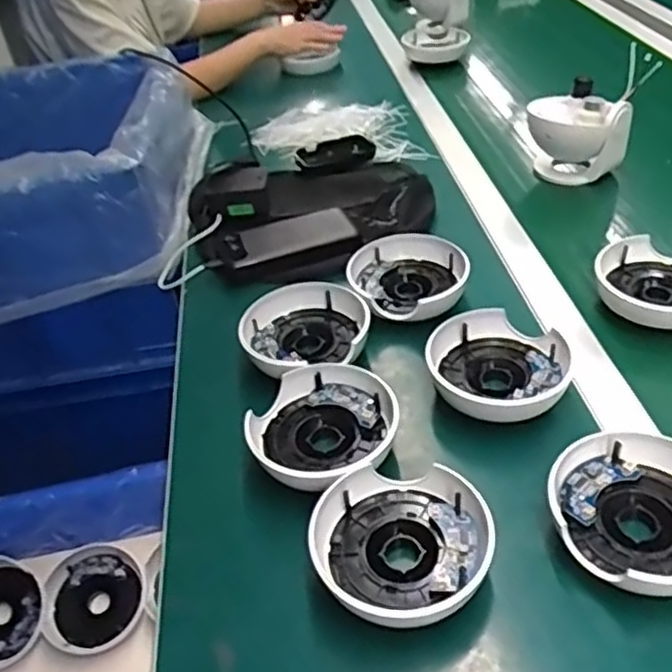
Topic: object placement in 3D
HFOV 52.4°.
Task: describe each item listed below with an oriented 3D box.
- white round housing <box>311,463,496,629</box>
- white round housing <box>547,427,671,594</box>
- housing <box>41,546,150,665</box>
[{"bbox_3d":[0.044,0.141,0.466,0.115,0.038,0.108,-4,39,4],"label":"white round housing"},{"bbox_3d":[0.210,0.119,0.468,0.123,0.038,0.115,-4,39,4],"label":"white round housing"},{"bbox_3d":[-0.277,0.305,0.792,0.109,0.034,0.119,5,57,-8],"label":"housing"}]

